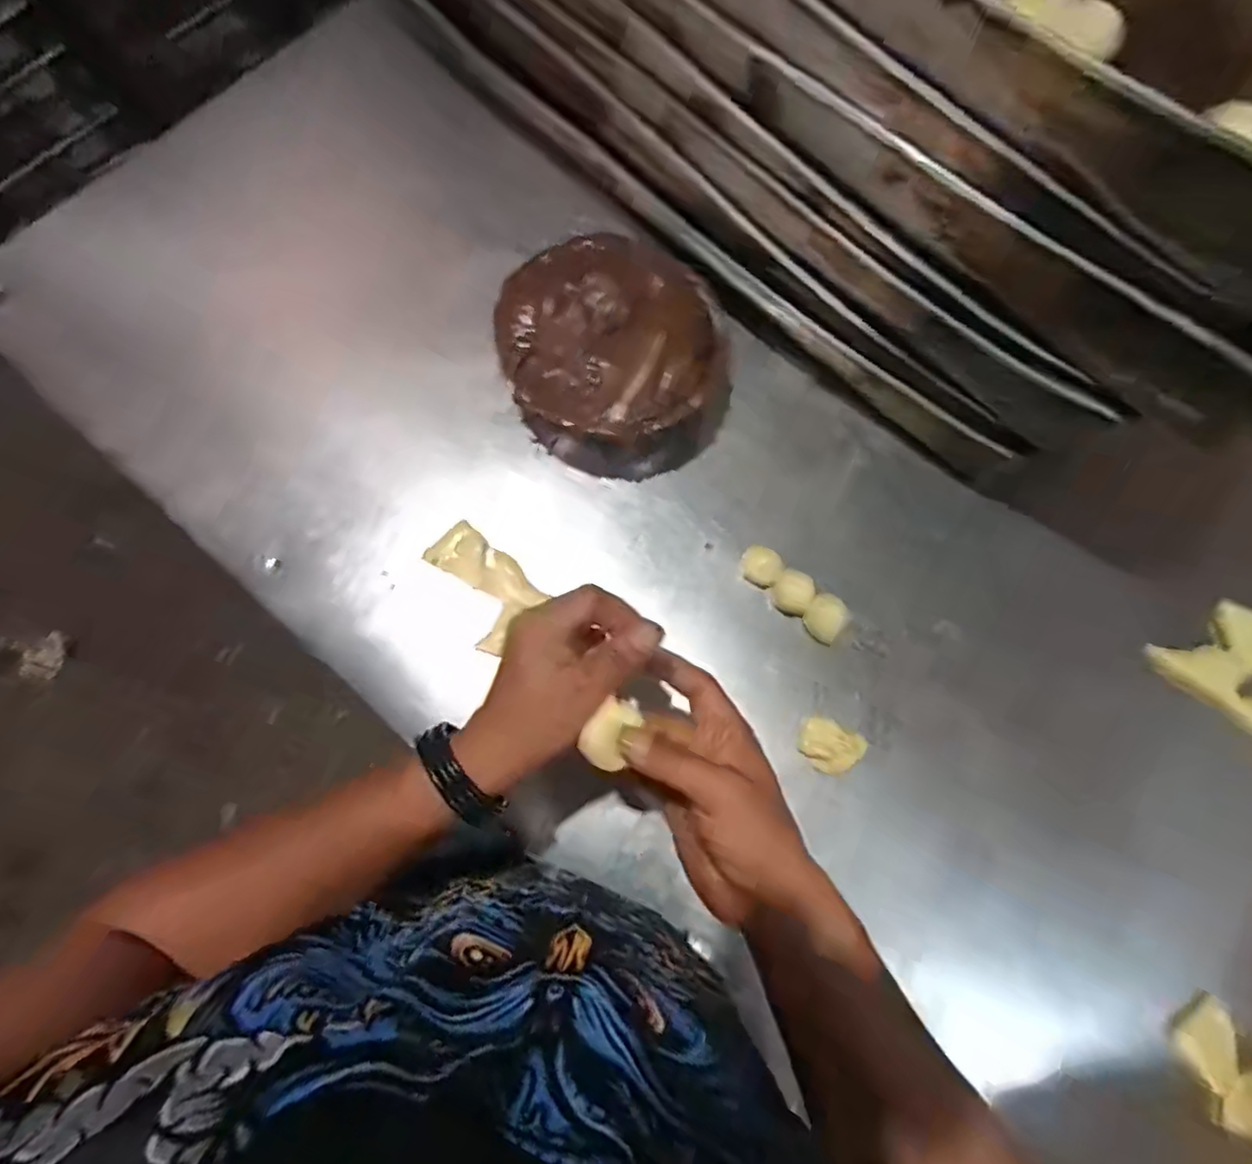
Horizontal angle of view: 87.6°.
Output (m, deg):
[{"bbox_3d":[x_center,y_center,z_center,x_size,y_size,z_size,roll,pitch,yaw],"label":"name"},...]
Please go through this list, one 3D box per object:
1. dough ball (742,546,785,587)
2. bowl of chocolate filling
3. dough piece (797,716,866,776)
[{"bbox_3d":[0.111,-0.013,0.536,0.032,0.022,0.027,25,76,5],"label":"dough ball"},{"bbox_3d":[-0.008,-0.186,0.540,0.180,0.094,0.178,0,75,-1],"label":"bowl of chocolate filling"},{"bbox_3d":[0.156,0.126,0.499,0.046,0.017,0.039,34,77,7],"label":"dough piece"}]

